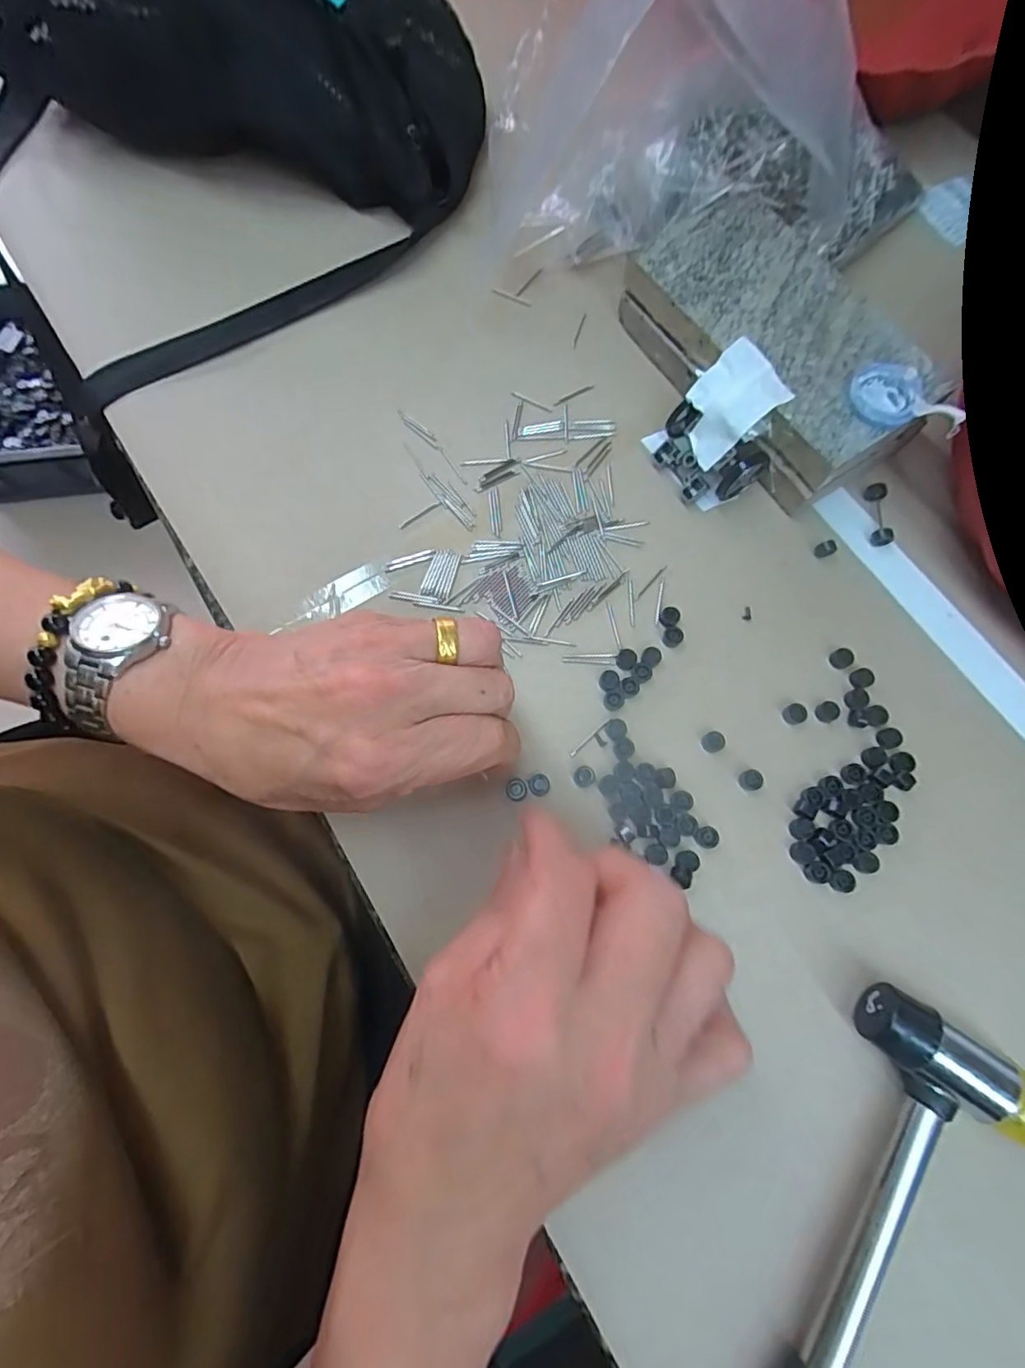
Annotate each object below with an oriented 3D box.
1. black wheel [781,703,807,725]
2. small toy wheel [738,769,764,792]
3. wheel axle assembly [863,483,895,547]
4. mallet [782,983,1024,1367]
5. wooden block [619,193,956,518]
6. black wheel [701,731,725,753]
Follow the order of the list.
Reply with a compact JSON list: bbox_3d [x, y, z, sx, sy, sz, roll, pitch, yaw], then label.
[{"bbox_3d":[0.127,0.014,0.258,0.010,0.005,0.009,-25,75,-7],"label":"black wheel"},{"bbox_3d":[0.103,0.042,0.249,0.008,0.006,0.009,-22,74,-6],"label":"small toy wheel"},{"bbox_3d":[0.179,-0.083,0.282,0.010,0.008,0.031,4,73,2],"label":"wheel axle assembly"},{"bbox_3d":[0.107,0.233,0.183,0.062,0.022,0.247,28,75,8],"label":"mallet"},{"bbox_3d":[0.127,-0.166,0.287,0.085,0.047,0.149,-27,75,-8],"label":"wooden block"},{"bbox_3d":[0.089,0.026,0.255,0.009,0.004,0.009,0,73,0],"label":"black wheel"}]

